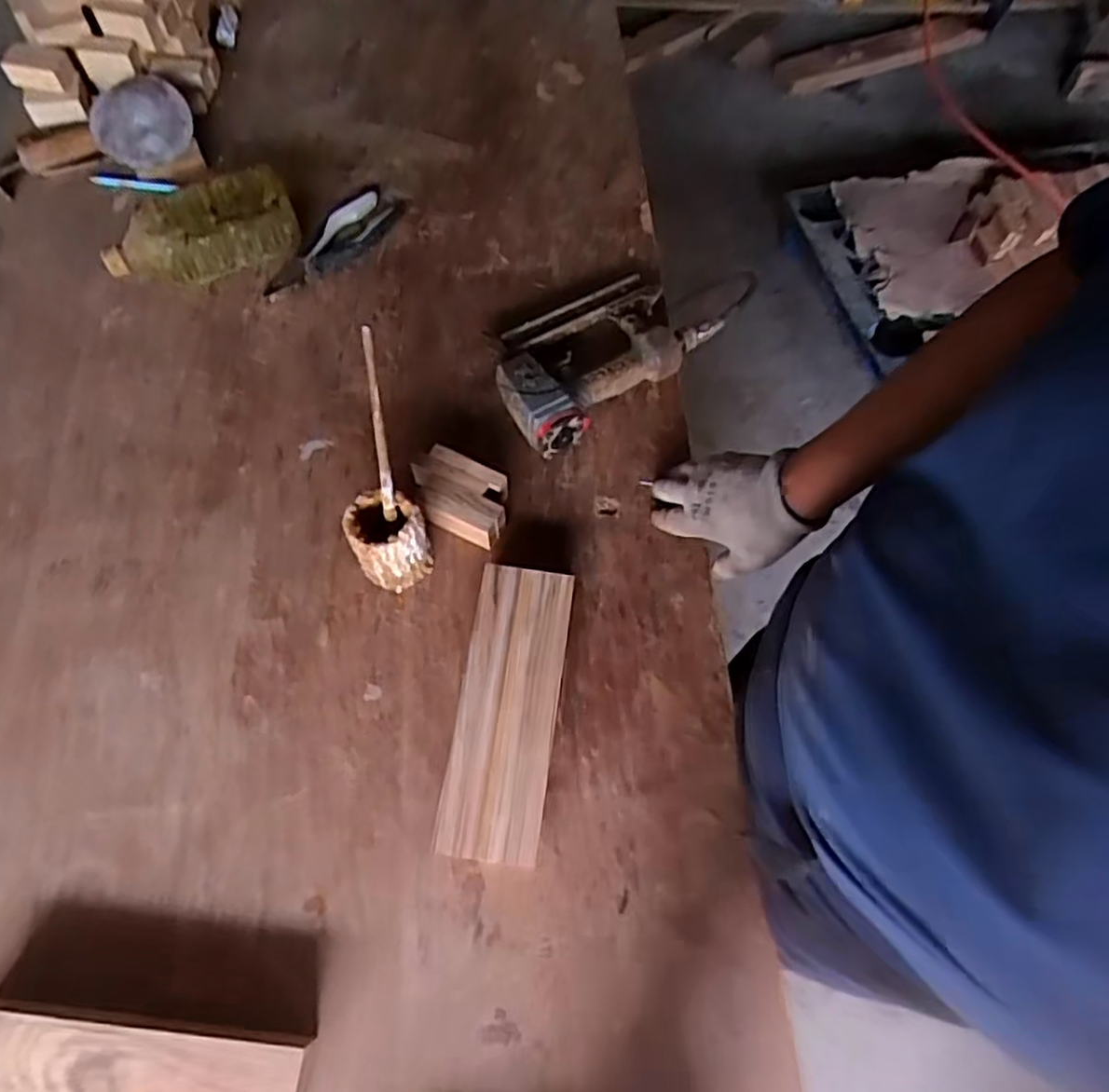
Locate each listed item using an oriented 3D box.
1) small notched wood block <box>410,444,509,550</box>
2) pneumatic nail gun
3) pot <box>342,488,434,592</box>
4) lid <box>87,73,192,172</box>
[{"bbox_3d":[-0.095,-0.051,0.726,0.103,0.044,0.070,22,66,6],"label":"small notched wood block"},{"bbox_3d":[0.046,-0.219,0.801,0.254,0.059,0.149,-34,72,-17],"label":"pneumatic nail gun"},{"bbox_3d":[-0.153,-0.006,0.677,0.067,0.098,0.065,2,66,-3],"label":"pot"},{"bbox_3d":[-0.518,-0.532,0.898,0.120,0.013,0.112,0,90,3],"label":"lid"}]

